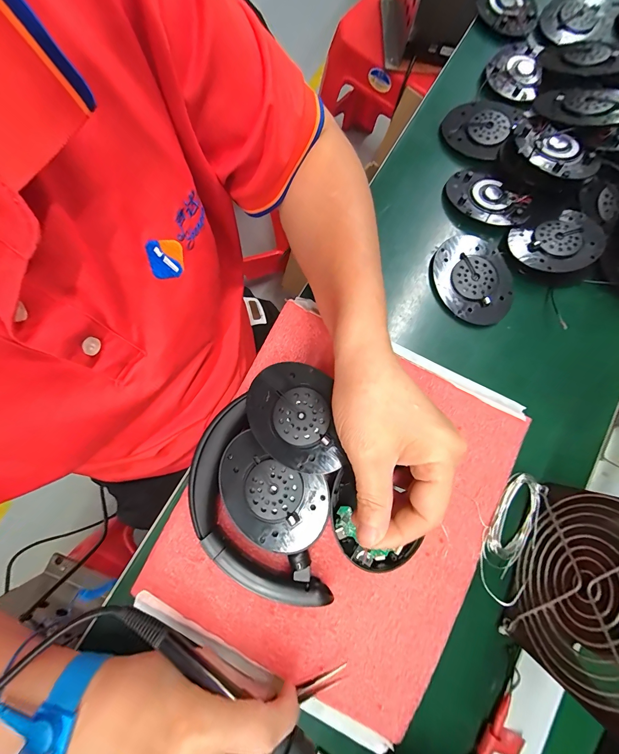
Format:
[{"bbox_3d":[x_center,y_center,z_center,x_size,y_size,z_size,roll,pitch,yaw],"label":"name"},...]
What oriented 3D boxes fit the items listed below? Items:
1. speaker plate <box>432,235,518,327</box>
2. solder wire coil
[{"bbox_3d":[0.153,-0.090,0.288,0.069,0.009,0.083,-20,82,-7],"label":"speaker plate"},{"bbox_3d":[0.164,0.116,0.251,0.032,0.008,0.075,33,80,2],"label":"solder wire coil"}]

